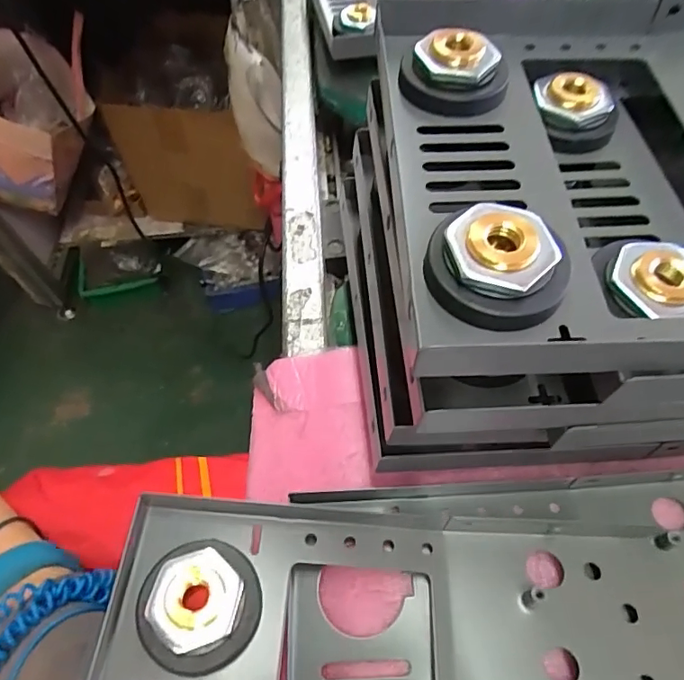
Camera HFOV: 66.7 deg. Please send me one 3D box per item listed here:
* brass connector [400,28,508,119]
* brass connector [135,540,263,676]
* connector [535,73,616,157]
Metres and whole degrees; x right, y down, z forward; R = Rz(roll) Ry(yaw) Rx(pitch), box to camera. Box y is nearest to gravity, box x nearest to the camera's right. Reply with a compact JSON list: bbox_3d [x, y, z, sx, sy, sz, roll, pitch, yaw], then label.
[{"bbox_3d":[0.038,-0.092,0.177,0.032,0.015,0.029,36,67,22],"label":"brass connector"},{"bbox_3d":[-0.045,0.083,0.164,0.036,0.013,0.036,-2,58,2],"label":"brass connector"},{"bbox_3d":[0.085,-0.084,0.191,0.027,0.016,0.029,-4,58,1],"label":"connector"}]

